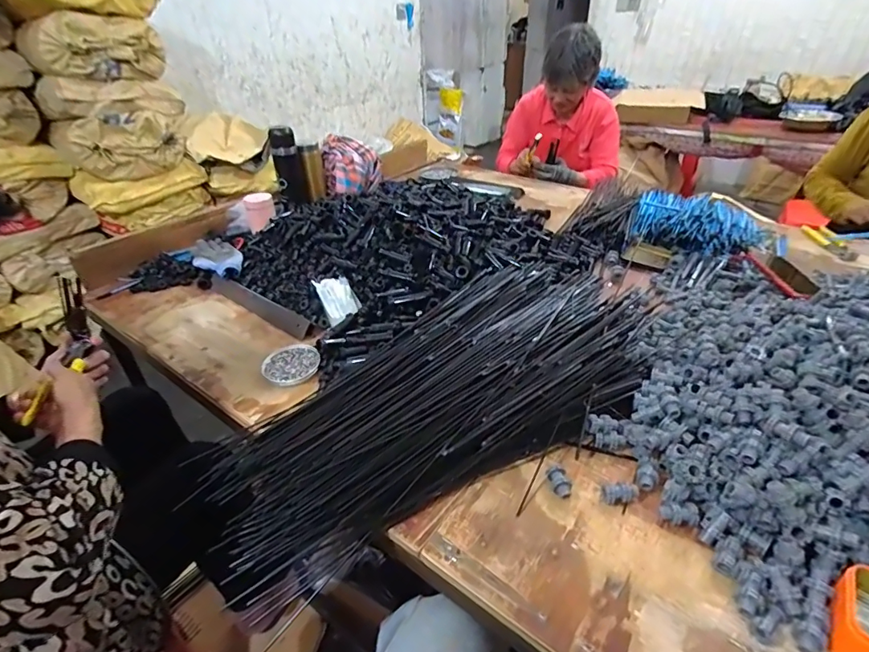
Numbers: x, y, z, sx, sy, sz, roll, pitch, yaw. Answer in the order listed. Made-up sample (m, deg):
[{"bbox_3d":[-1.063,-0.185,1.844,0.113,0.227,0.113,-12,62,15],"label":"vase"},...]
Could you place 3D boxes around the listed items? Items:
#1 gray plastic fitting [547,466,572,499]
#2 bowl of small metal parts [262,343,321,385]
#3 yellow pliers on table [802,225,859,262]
[{"bbox_3d":[0.147,0.184,0.537,0.021,0.019,0.037,-7,36,-8],"label":"gray plastic fitting"},{"bbox_3d":[-0.230,0.061,0.741,0.086,0.011,0.096,-27,42,-31],"label":"bowl of small metal parts"},{"bbox_3d":[0.896,-0.188,1.036,0.061,0.010,0.183,6,36,10],"label":"yellow pliers on table"}]

